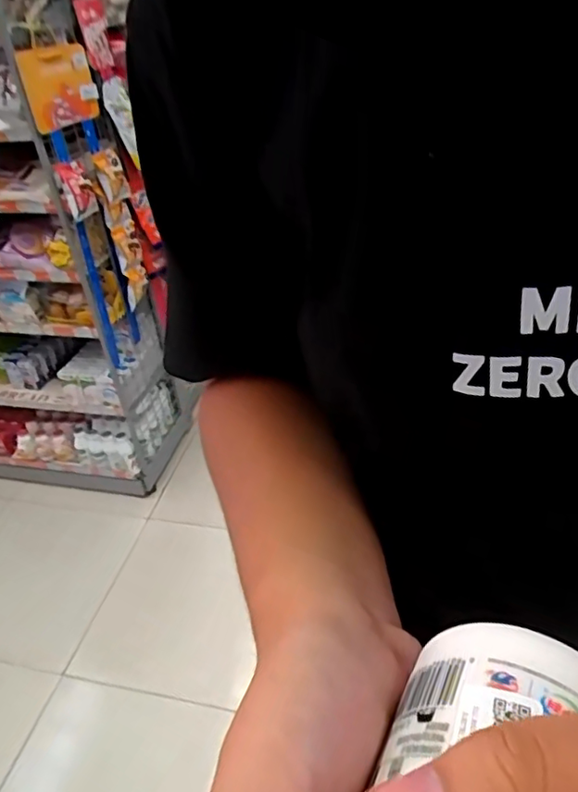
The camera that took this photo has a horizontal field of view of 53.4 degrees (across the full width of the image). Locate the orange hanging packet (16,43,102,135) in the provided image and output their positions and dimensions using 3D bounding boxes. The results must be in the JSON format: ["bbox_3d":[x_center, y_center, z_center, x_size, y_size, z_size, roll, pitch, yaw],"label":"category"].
[{"bbox_3d":[-0.482,-0.657,1.219,0.011,0.147,0.252,3,35,16],"label":"orange hanging packet"}]

